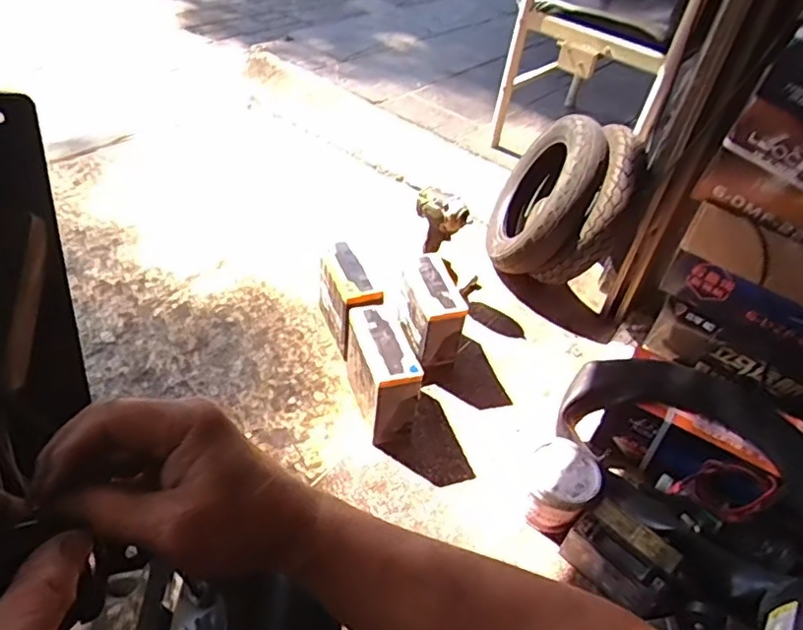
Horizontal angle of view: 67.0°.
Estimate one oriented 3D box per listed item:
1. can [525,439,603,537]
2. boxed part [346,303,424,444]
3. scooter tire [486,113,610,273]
[{"bbox_3d":[0.252,0.278,0.984,0.110,0.104,0.126,17,42,7],"label":"can"},{"bbox_3d":[-0.036,0.104,1.083,0.078,0.163,0.197,-8,44,-19],"label":"boxed part"},{"bbox_3d":[0.321,-0.284,1.372,0.078,0.345,0.374,27,53,-19],"label":"scooter tire"}]

